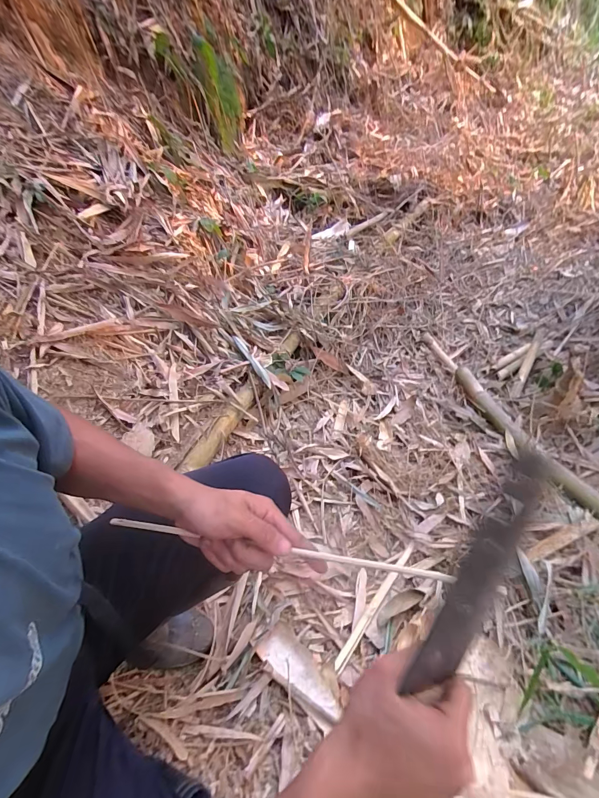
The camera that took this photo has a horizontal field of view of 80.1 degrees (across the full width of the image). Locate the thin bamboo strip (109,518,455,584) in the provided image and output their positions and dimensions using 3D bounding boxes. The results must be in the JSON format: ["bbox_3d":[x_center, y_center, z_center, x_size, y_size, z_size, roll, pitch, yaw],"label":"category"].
[{"bbox_3d":[-0.026,0.148,0.355,0.346,0.007,0.007,7,46,7],"label":"thin bamboo strip"}]

